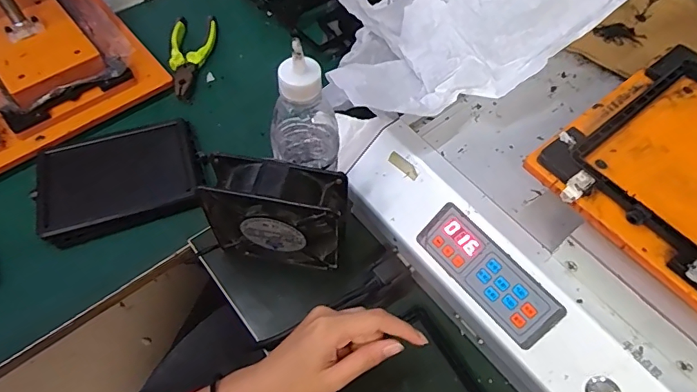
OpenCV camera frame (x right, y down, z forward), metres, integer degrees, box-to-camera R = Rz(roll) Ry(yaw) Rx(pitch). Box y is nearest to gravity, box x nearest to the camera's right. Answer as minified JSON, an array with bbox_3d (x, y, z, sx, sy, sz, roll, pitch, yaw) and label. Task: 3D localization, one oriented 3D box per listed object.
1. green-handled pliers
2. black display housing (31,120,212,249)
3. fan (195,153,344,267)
[{"bbox_3d":[-0.211,-0.191,0.618,0.054,0.018,0.152,-2,58,-3],"label":"green-handled pliers"},{"bbox_3d":[-0.255,-0.020,0.517,0.175,0.017,0.122,-18,61,-12],"label":"black display housing"},{"bbox_3d":[-0.064,0.019,0.420,0.122,0.121,0.045,9,59,4],"label":"fan"}]

